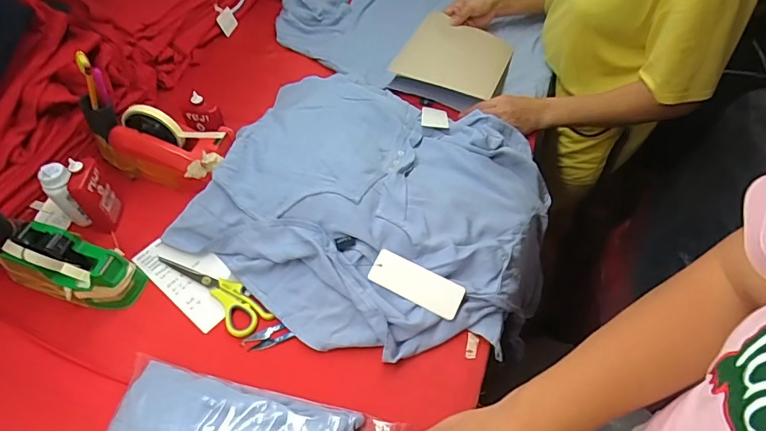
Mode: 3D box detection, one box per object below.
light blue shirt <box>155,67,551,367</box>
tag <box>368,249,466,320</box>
[{"bbox_3d":[0.001,-0.023,0.654,0.471,0.128,0.446,22,56,18],"label":"light blue shirt"},{"bbox_3d":[0.043,0.086,0.560,0.119,0.005,0.048,25,69,8],"label":"tag"}]

